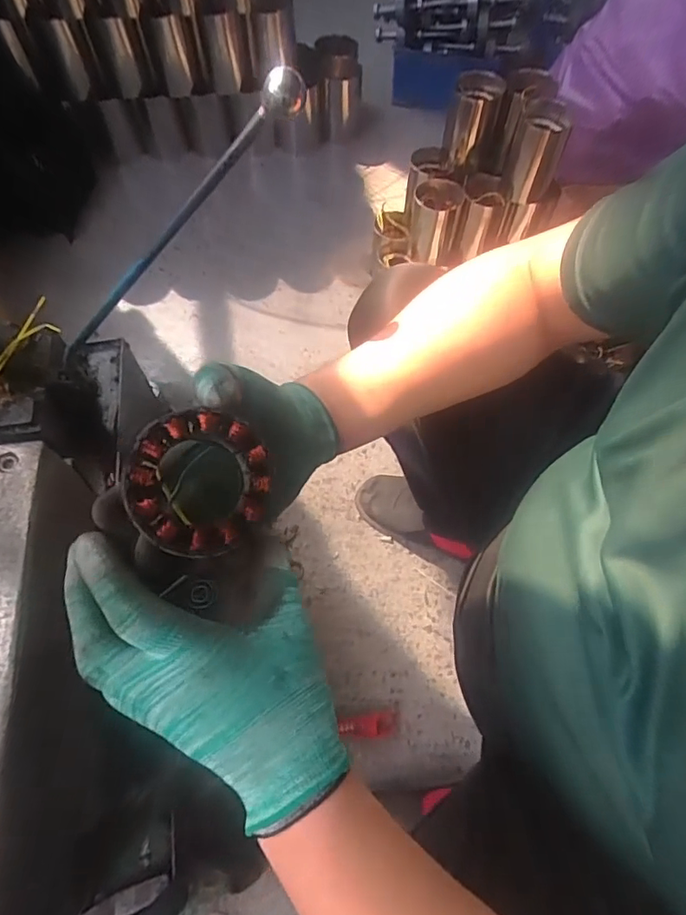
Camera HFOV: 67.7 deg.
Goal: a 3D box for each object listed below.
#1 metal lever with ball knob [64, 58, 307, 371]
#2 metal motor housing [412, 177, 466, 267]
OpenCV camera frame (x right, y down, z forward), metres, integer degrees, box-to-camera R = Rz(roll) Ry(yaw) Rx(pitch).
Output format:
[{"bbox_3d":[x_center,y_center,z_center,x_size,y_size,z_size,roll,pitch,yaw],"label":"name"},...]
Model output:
[{"bbox_3d":[-0.178,-0.187,0.473,0.026,0.419,0.020,27,54,-38],"label":"metal lever with ball knob"},{"bbox_3d":[0.187,-0.482,1.063,0.094,0.143,0.102,16,63,8],"label":"metal motor housing"}]

